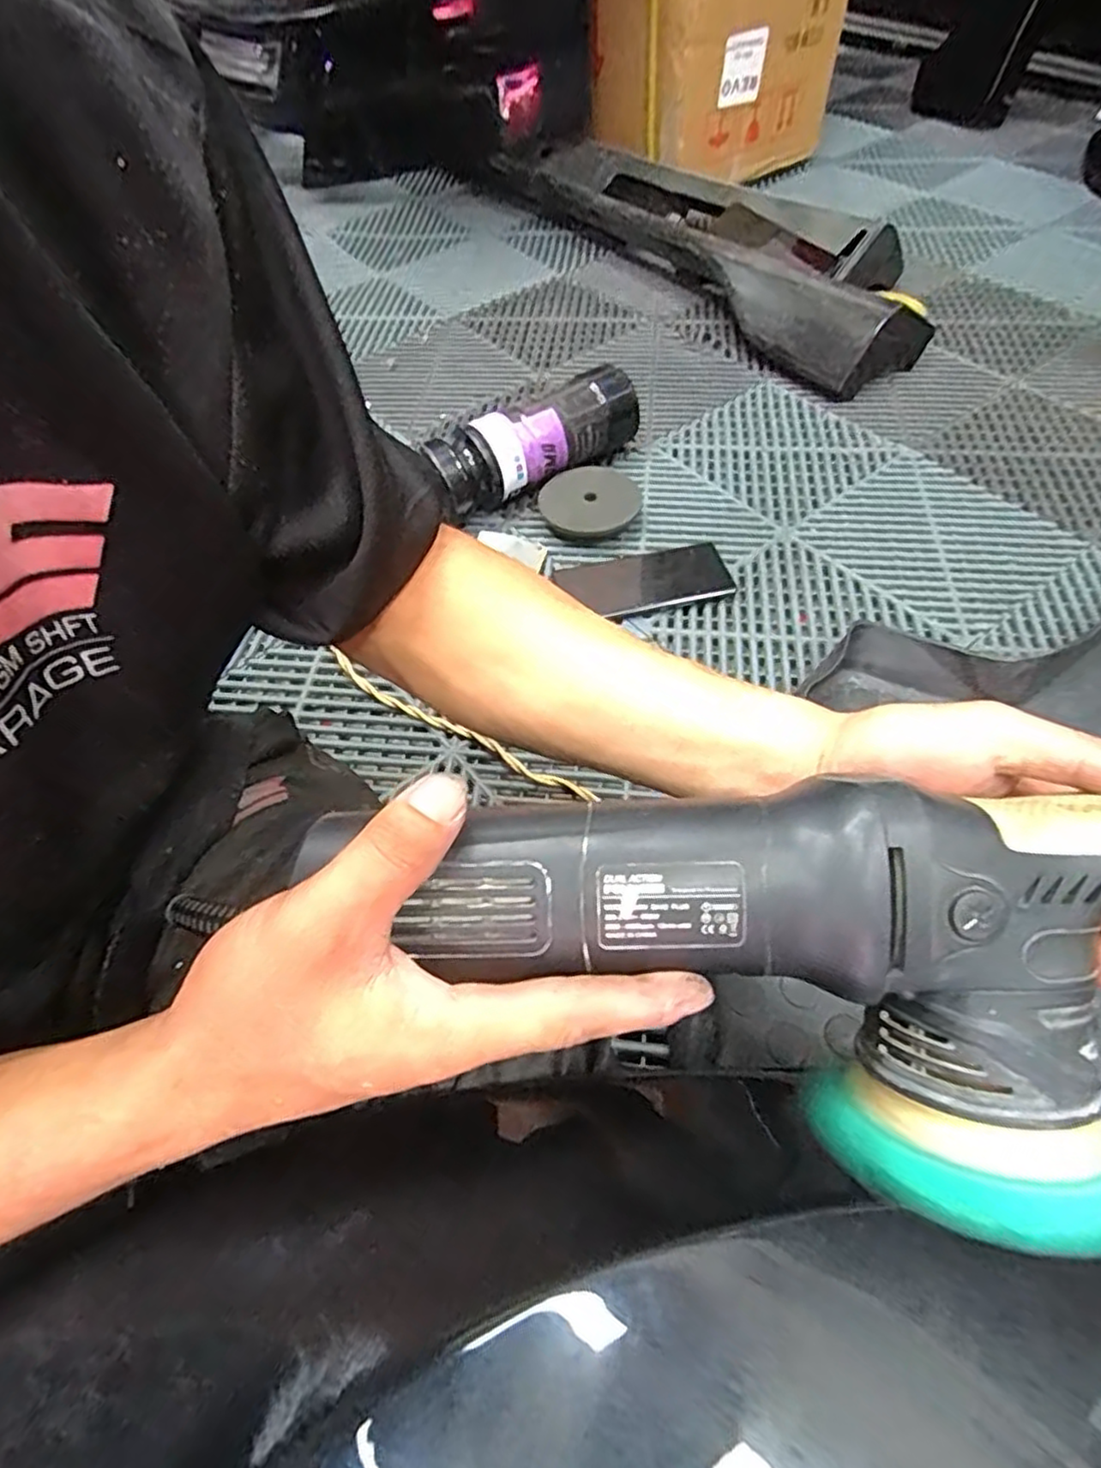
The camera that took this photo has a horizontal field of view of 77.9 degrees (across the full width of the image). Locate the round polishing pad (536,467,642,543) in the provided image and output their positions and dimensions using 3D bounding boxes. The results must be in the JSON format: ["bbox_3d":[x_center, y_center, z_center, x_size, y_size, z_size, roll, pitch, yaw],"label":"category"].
[{"bbox_3d":[0.041,-0.233,0.684,0.109,0.010,0.085,-22,67,-18],"label":"round polishing pad"}]

